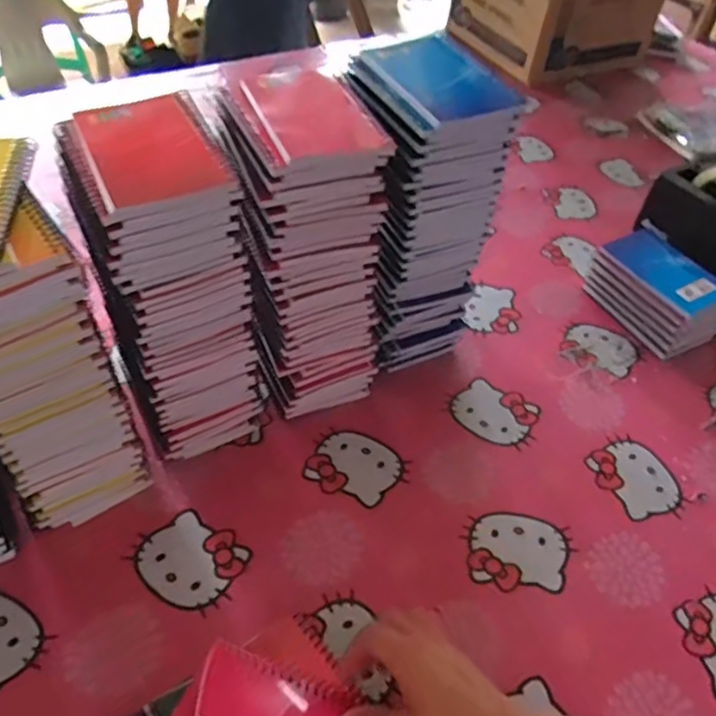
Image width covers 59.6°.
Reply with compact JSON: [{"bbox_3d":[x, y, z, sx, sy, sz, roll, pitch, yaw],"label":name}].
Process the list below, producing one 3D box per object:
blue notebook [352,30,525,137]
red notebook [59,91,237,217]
[{"bbox_3d":[0.061,-0.226,0.503,0.090,0.009,0.128,-25,54,-13],"label":"blue notebook"},{"bbox_3d":[-0.146,-0.144,0.429,0.092,0.012,0.122,-17,51,-19],"label":"red notebook"}]

